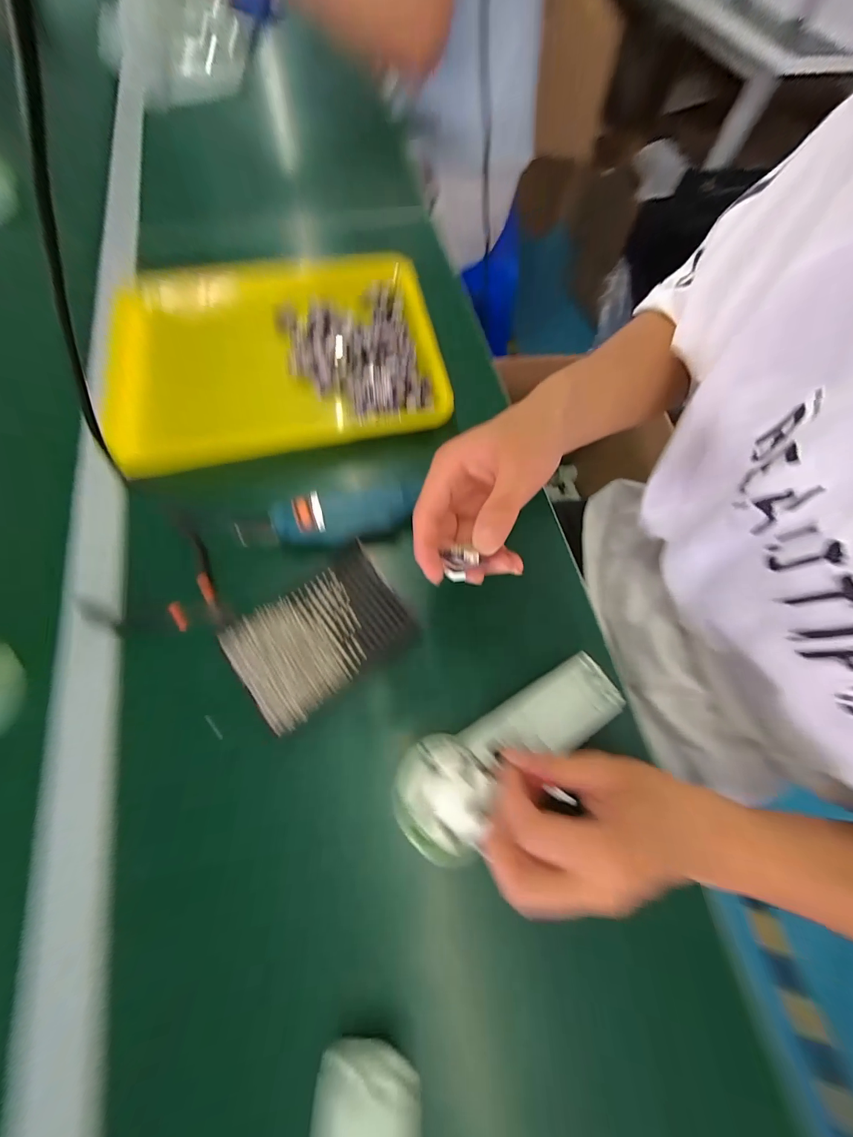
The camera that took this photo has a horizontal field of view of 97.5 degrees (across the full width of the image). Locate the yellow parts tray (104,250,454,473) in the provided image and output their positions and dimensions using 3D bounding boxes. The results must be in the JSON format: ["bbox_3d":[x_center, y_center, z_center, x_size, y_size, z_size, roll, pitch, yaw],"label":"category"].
[{"bbox_3d":[-0.161,-0.233,0.400,0.341,0.045,0.254,-9,67,-5],"label":"yellow parts tray"}]

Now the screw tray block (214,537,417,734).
[{"bbox_3d":[-0.083,0.050,0.300,0.129,0.017,0.091,-36,72,-15],"label":"screw tray block"}]

